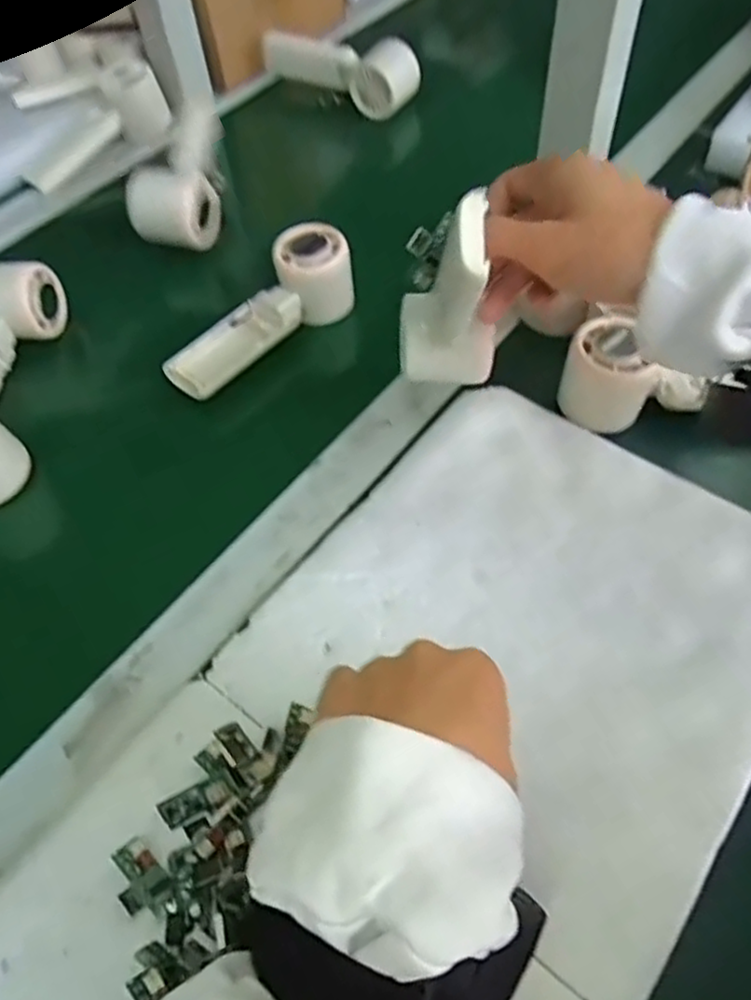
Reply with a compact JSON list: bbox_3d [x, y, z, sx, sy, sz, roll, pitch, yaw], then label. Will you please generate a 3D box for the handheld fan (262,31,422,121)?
[{"bbox_3d":[-0.033,-0.454,0.734,0.169,0.054,0.046,23,59,18],"label":"handheld fan"}]

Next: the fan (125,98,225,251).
[{"bbox_3d":[-0.165,-0.283,0.611,0.063,0.058,0.132,8,72,9],"label":"fan"}]

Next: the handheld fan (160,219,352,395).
[{"bbox_3d":[-0.087,-0.142,0.518,0.048,0.055,0.159,36,63,25],"label":"handheld fan"}]

